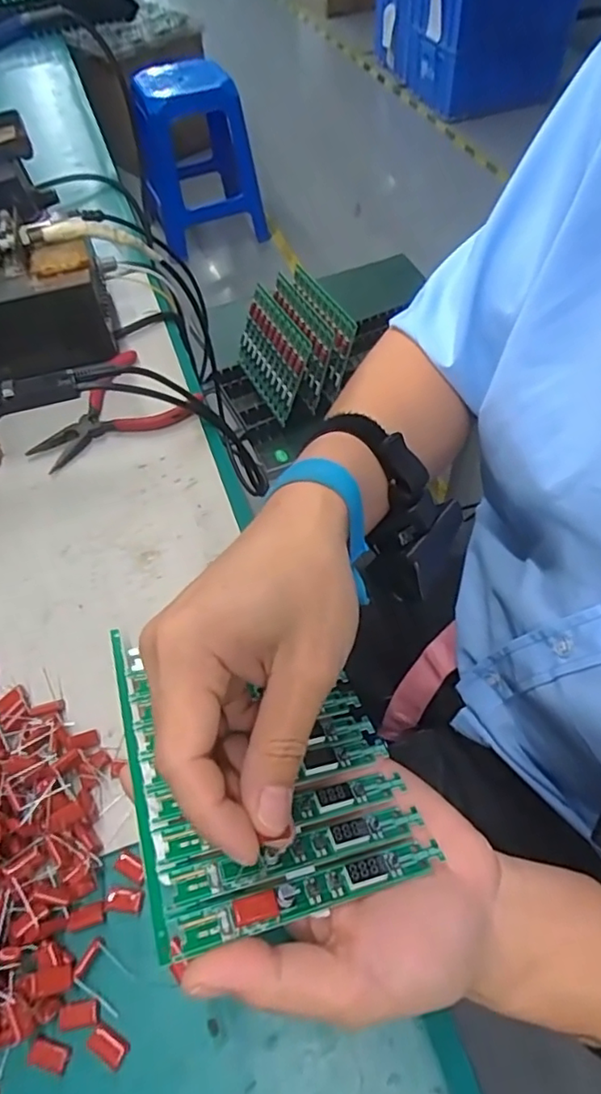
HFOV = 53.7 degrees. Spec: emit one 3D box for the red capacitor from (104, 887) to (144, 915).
[{"bbox_3d":[-0.080,0.160,0.270,0.016,0.004,0.009,3,55,4],"label":"red capacitor"}]

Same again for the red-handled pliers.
[{"bbox_3d":[-0.145,-0.101,0.448,0.095,0.019,0.120,34,63,23],"label":"red-handled pliers"}]

